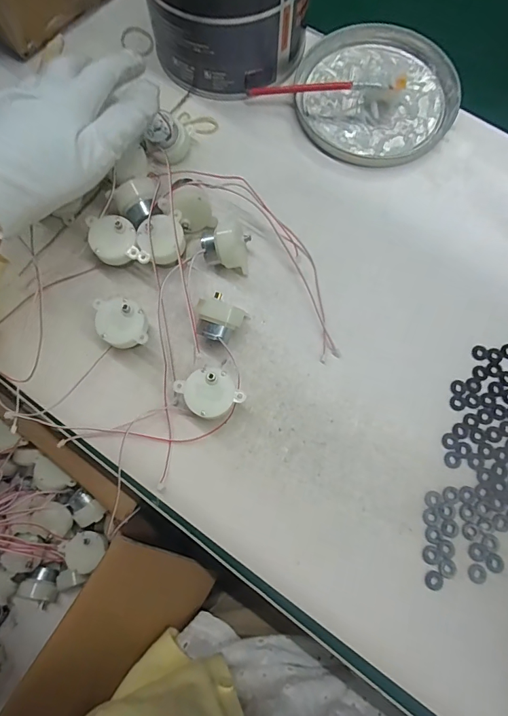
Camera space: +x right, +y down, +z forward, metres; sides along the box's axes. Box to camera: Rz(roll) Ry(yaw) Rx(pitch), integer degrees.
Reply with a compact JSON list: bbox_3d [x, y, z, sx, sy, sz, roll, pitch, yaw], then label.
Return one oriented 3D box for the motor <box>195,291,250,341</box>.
[{"bbox_3d":[-0.024,-0.025,0.276,0.028,0.028,0.029,24,77,7],"label":"motor"}]

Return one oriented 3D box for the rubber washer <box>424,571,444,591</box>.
[{"bbox_3d":[0.109,0.134,0.244,0.010,0.004,0.011,-1,74,2],"label":"rubber washer"}]

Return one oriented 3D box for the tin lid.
[{"bbox_3d":[0.100,-0.220,0.333,0.130,0.020,0.126,0,76,1],"label":"tin lid"}]

